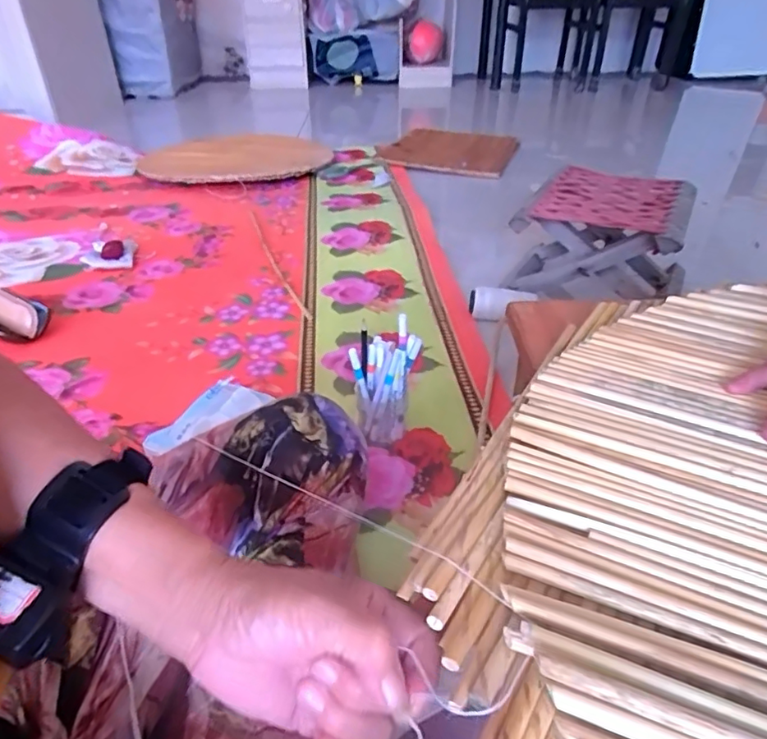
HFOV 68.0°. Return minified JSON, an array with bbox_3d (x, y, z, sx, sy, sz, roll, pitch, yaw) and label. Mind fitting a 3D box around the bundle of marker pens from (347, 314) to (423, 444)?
[{"bbox_3d":[0.004,0.014,0.679,0.055,0.149,0.069,19,40,27],"label":"bundle of marker pens"}]

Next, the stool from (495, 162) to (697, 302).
[{"bbox_3d":[0.376,-0.217,0.988,0.251,0.169,0.268,19,40,27],"label":"stool"}]

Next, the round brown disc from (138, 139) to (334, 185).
[{"bbox_3d":[-0.465,-0.633,1.723,0.546,0.041,0.540,8,36,13],"label":"round brown disc"}]

